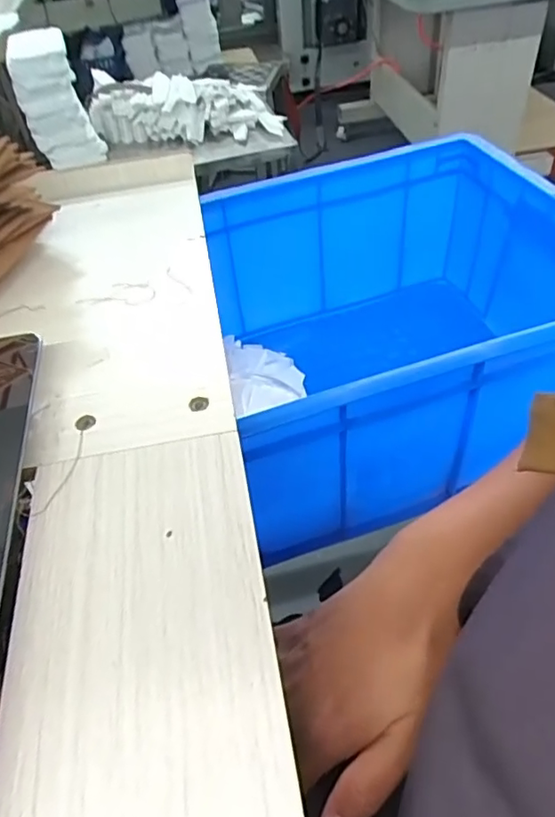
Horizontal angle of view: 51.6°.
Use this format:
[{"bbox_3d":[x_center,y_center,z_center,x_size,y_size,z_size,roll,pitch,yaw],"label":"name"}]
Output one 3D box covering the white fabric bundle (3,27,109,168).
[{"bbox_3d":[-0.551,-0.762,1.435,0.181,0.267,0.135,-20,48,-12],"label":"white fabric bundle"}]

